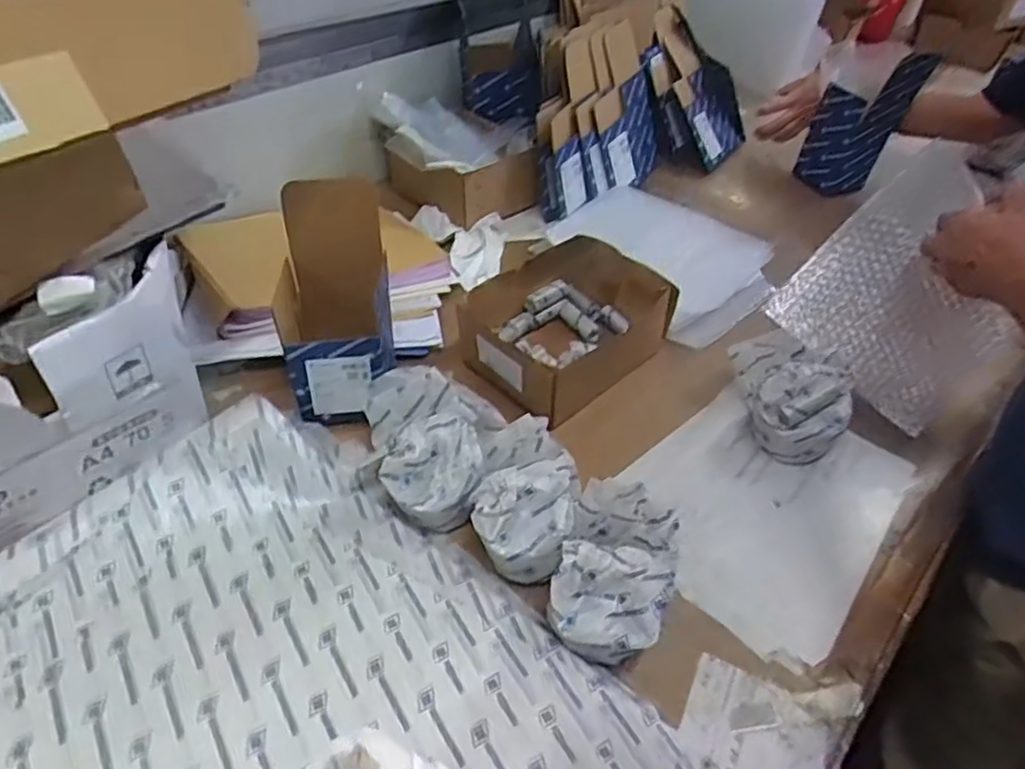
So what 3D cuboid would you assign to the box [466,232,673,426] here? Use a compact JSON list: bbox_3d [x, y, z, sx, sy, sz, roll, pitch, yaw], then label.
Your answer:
[{"bbox_3d":[0.059,-0.073,0.784,0.165,0.074,0.226,35,50,27],"label":"box"}]

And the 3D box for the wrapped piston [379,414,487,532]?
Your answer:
[{"bbox_3d":[-0.072,0.076,0.613,0.092,0.065,0.082,-4,44,-11],"label":"wrapped piston"}]

